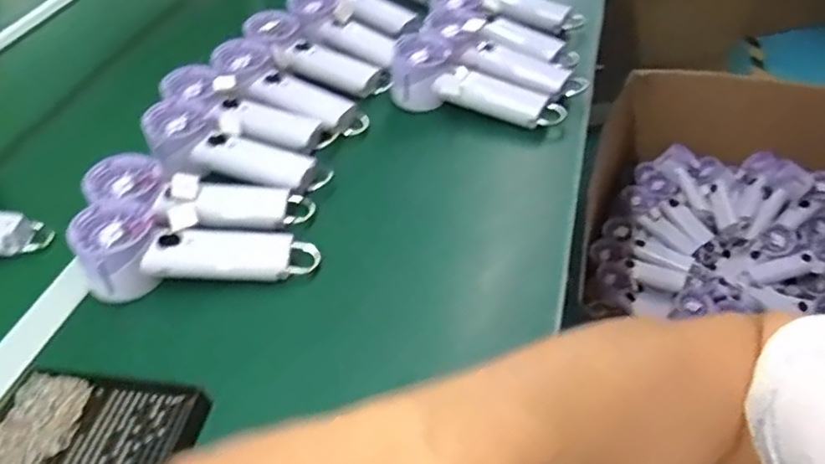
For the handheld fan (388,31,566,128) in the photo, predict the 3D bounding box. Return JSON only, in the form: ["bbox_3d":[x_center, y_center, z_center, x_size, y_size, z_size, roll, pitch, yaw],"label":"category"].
[{"bbox_3d":[0.069,-0.154,0.695,0.197,0.061,0.066,22,50,11],"label":"handheld fan"}]

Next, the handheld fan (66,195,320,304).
[{"bbox_3d":[-0.182,0.021,0.537,0.199,0.055,0.069,4,44,-7],"label":"handheld fan"}]

